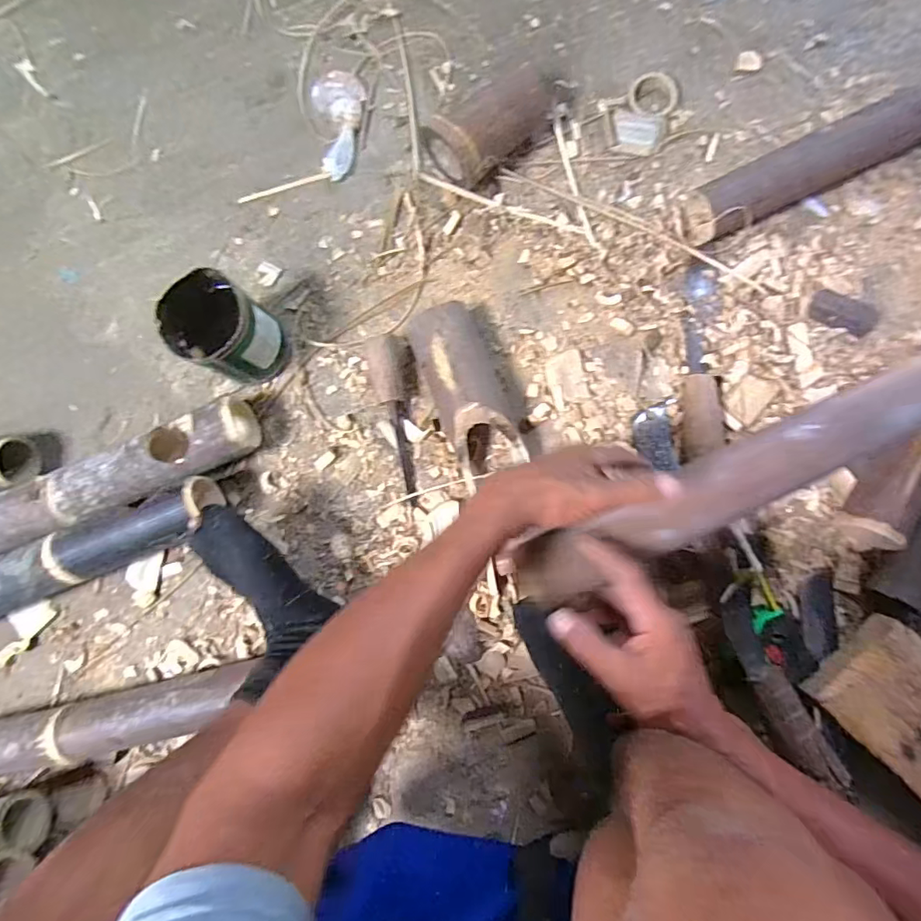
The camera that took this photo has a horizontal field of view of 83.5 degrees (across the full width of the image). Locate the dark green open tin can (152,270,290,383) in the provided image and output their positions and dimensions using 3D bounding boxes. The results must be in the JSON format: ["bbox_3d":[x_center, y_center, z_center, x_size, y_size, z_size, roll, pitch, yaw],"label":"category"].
[{"bbox_3d":[-0.269,-0.151,0.609,0.093,0.127,0.095,-1,85,7],"label":"dark green open tin can"}]

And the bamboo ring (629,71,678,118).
[{"bbox_3d":[0.236,-0.445,0.629,0.055,0.014,0.053,-1,85,7],"label":"bamboo ring"}]

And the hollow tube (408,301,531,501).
[{"bbox_3d":[0.008,-0.080,0.602,0.084,0.067,0.194,-21,83,5],"label":"hollow tube"}]

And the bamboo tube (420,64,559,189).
[{"bbox_3d":[0.047,-0.414,0.619,0.178,0.093,0.092,-40,82,2],"label":"bamboo tube"}]

